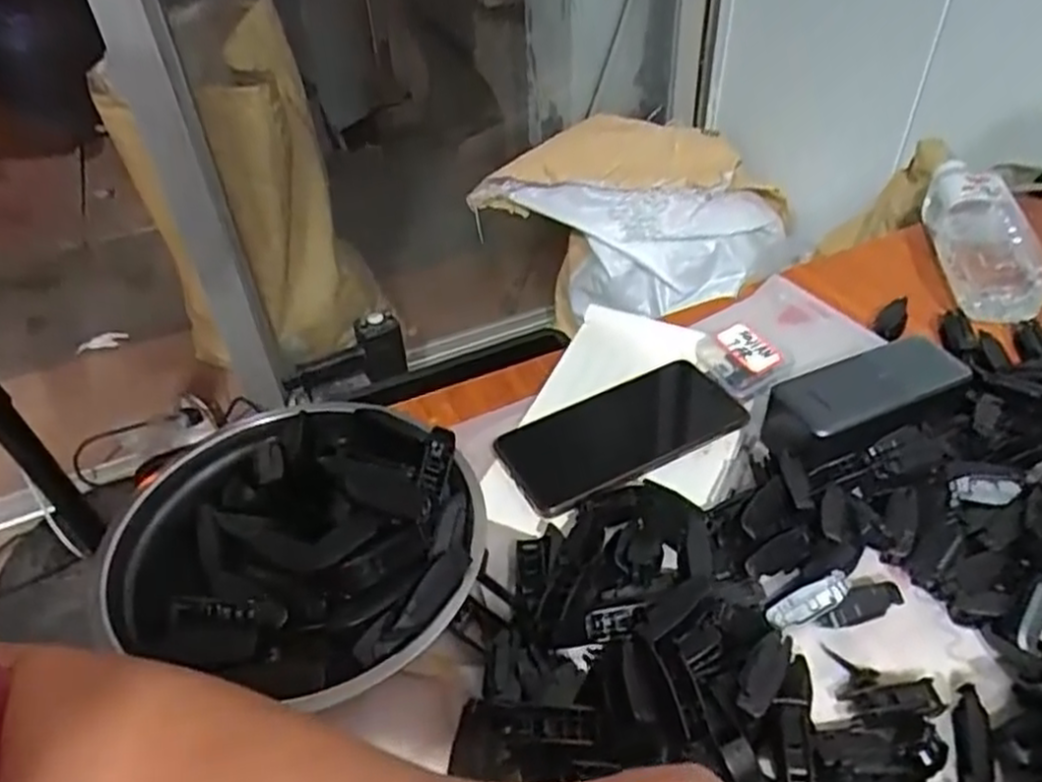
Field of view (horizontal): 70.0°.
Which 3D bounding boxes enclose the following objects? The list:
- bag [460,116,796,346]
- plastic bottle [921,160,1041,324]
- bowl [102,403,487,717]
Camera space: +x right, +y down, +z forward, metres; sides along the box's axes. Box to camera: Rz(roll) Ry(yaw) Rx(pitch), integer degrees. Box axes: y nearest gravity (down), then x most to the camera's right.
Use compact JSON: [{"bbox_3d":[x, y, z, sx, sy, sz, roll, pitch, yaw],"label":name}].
[{"bbox_3d":[0.184,-0.264,1.276,0.502,0.329,0.216,7,44,12],"label":"bag"},{"bbox_3d":[0.397,-0.135,0.639,0.069,0.061,0.180,4,43,9],"label":"plastic bottle"},{"bbox_3d":[-0.120,0.088,0.432,0.201,0.070,0.175,11,45,16],"label":"bowl"}]

